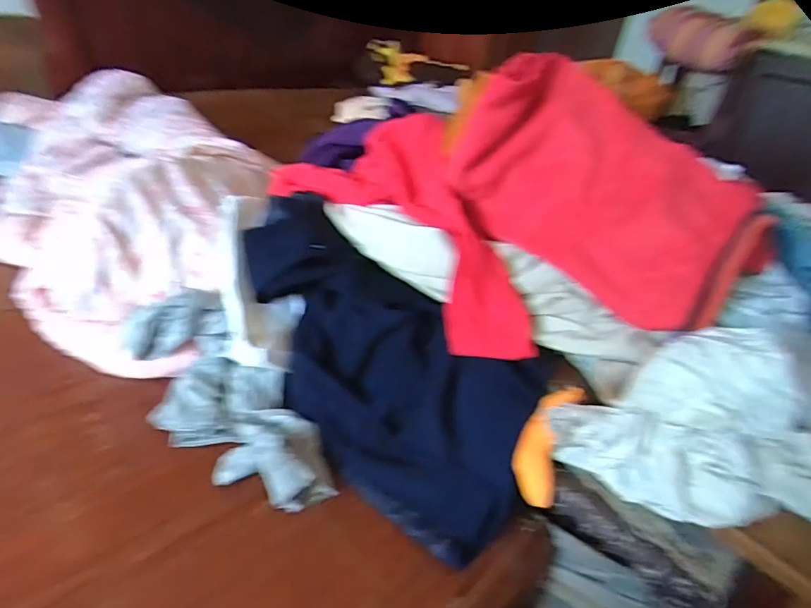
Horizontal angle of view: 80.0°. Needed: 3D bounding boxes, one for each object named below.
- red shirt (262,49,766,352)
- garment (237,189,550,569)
[{"bbox_3d":[0.105,-0.166,0.696,0.259,0.289,0.667,-24,44,-39],"label":"red shirt"},{"bbox_3d":[-0.046,0.067,0.646,0.506,0.078,0.271,40,79,14],"label":"garment"}]

